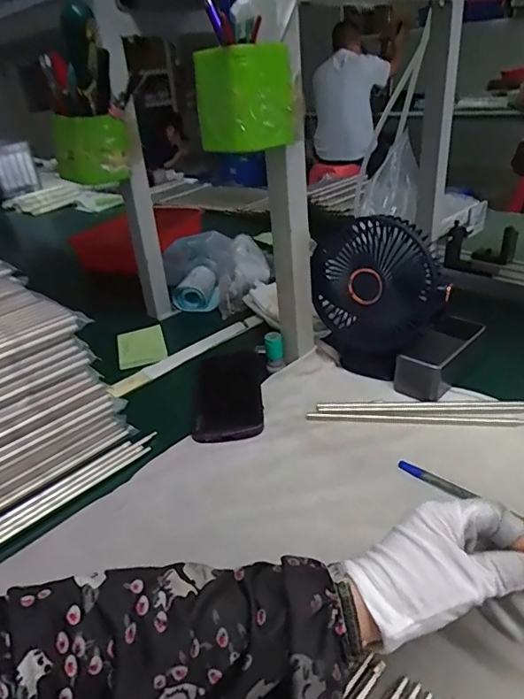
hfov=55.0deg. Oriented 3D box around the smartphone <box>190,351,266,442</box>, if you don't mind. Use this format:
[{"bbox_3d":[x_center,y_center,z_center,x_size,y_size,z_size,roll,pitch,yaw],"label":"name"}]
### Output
[{"bbox_3d":[-0.040,0.046,0.604,0.080,0.011,0.179,-5,29,-1],"label":"smartphone"}]

